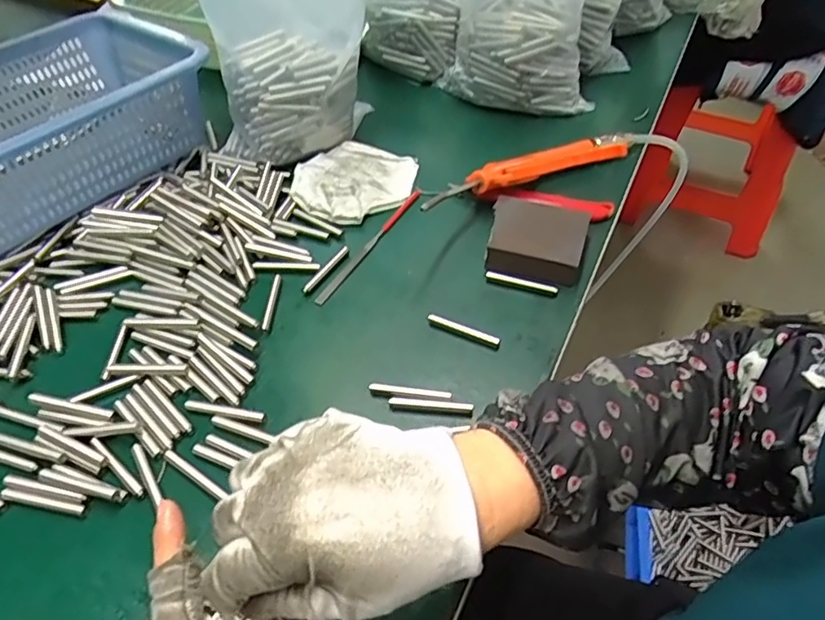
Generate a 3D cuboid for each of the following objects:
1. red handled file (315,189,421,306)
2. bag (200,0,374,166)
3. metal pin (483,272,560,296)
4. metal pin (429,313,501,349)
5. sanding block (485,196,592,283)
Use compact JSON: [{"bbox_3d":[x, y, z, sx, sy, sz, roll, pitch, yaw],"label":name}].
[{"bbox_3d":[-0.036,-0.060,0.509,0.011,0.004,0.158,24,55,20],"label":"red handled file"},{"bbox_3d":[-0.113,-0.246,0.528,0.138,0.204,0.095,-19,52,-14],"label":"bag"},{"bbox_3d":[0.089,-0.021,0.468,0.058,0.008,0.007,14,52,13],"label":"metal pin"},{"bbox_3d":[0.039,0.017,0.439,0.057,0.011,0.008,20,54,17],"label":"metal pin"},{"bbox_3d":[0.106,-0.063,0.490,0.077,0.028,0.081,15,52,14],"label":"sanding block"}]

